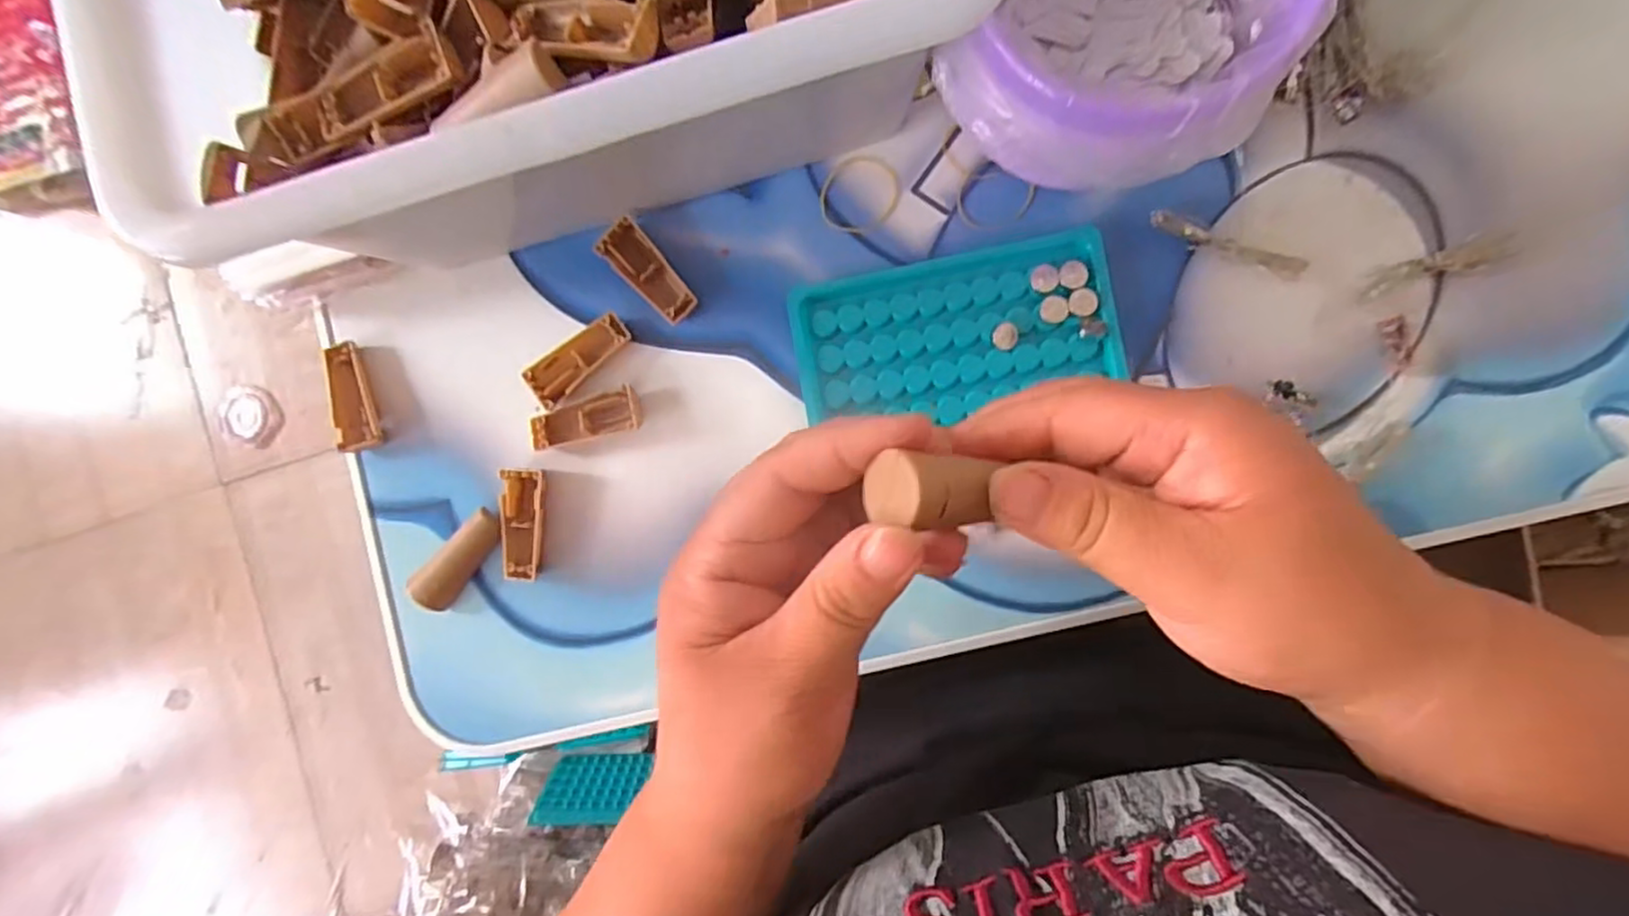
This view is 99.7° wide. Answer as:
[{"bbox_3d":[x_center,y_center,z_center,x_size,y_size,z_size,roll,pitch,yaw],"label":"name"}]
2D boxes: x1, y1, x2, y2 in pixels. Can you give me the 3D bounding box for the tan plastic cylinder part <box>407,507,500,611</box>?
[{"bbox_3d":[-0.160,0.046,0.309,0.015,0.019,0.050,36,93,5],"label":"tan plastic cylinder part"}]

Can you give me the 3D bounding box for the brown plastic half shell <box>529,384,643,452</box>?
[{"bbox_3d":[-0.101,-0.017,0.304,0.050,0.004,0.018,-13,88,5],"label":"brown plastic half shell"}]

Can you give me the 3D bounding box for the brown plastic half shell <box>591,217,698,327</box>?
[{"bbox_3d":[-0.073,-0.082,0.302,0.019,0.006,0.050,-45,86,3],"label":"brown plastic half shell"}]

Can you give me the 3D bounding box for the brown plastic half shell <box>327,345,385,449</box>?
[{"bbox_3d":[-0.214,-0.027,0.319,0.020,0.012,0.048,-9,88,5],"label":"brown plastic half shell"}]

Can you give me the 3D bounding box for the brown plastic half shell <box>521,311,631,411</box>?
[{"bbox_3d":[-0.105,-0.045,0.304,0.049,0.006,0.021,-41,86,4],"label":"brown plastic half shell"}]

